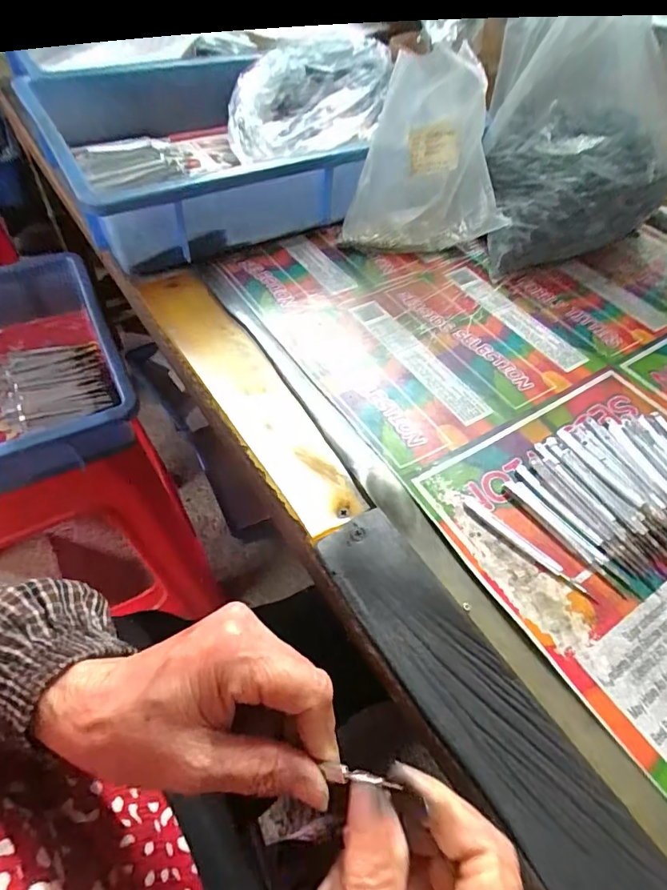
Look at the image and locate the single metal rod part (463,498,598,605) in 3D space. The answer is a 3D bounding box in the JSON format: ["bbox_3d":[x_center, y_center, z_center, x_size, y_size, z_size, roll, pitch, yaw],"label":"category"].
[{"bbox_3d":[0.120,0.062,0.303,0.092,0.004,0.008,38,59,22],"label":"single metal rod part"}]

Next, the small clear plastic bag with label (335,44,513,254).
[{"bbox_3d":[0.086,-0.253,0.446,0.144,0.151,0.055,-2,53,-6],"label":"small clear plastic bag with label"}]

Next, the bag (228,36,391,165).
[{"bbox_3d":[-0.030,-0.398,0.565,0.198,0.085,0.116,-34,61,-7],"label":"bag"}]

